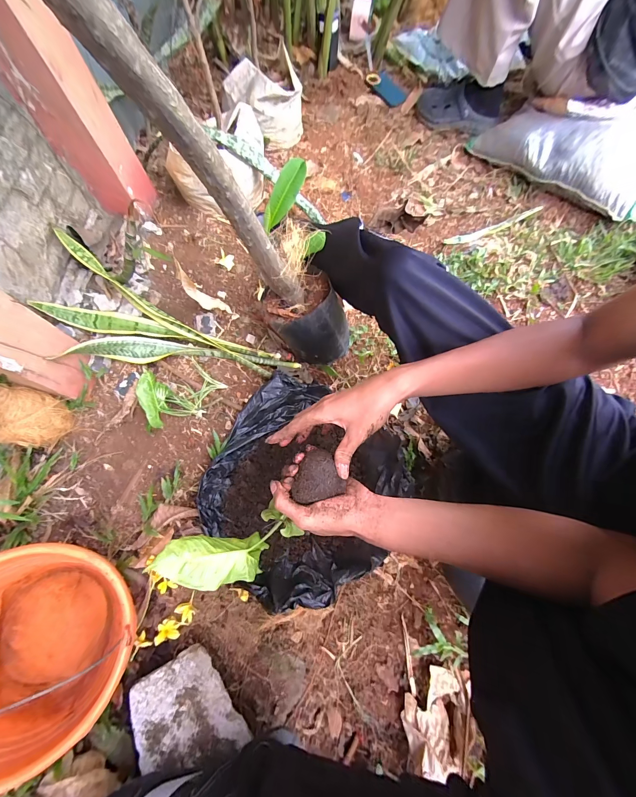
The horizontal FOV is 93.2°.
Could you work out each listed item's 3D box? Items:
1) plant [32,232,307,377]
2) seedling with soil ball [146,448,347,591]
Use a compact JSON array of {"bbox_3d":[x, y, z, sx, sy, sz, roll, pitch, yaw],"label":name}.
[{"bbox_3d":[-0.316,-0.153,0.666,0.555,0.061,0.258,17,70,-9],"label":"plant"},{"bbox_3d":[-0.066,0.149,0.365,0.221,0.089,0.080,-40,72,2],"label":"seedling with soil ball"}]

